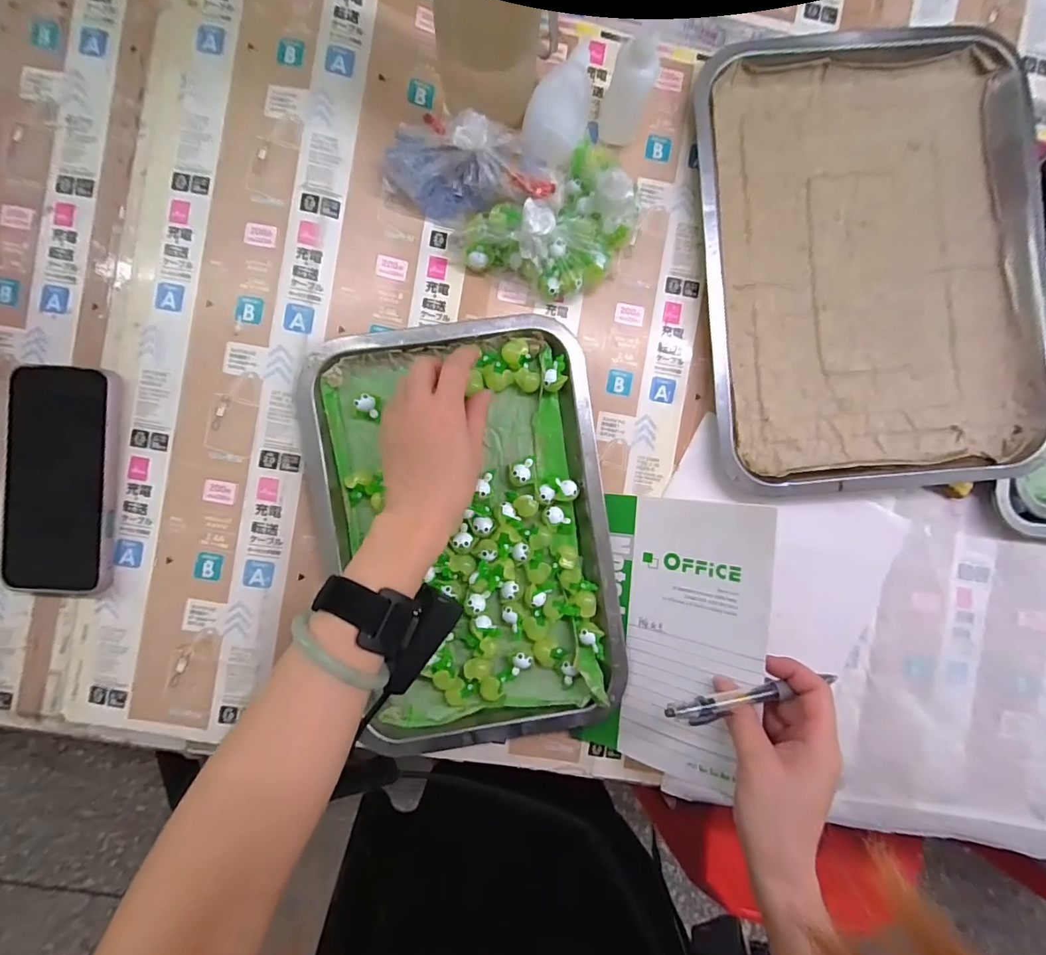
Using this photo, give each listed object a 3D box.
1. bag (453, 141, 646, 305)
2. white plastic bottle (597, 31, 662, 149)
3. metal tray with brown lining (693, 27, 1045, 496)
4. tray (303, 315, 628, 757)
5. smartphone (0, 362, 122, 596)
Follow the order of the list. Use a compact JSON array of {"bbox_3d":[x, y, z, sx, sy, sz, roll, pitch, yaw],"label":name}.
[{"bbox_3d":[0.032,-0.188,0.368,0.144,0.058,0.087,-36,93,-3],"label":"bag"},{"bbox_3d":[0.076,-0.275,0.360,0.030,0.075,0.024,12,90,-4],"label":"white plastic bottle"},{"bbox_3d":[0.273,-0.170,0.393,0.263,0.032,0.356,-4,91,-4],"label":"metal tray with brown lining"},{"bbox_3d":[-0.036,0.041,0.382,0.204,0.027,0.311,-11,92,-4],"label":"tray"},{"bbox_3d":[-0.335,0.002,0.358,0.080,0.012,0.164,4,90,4],"label":"smartphone"}]

